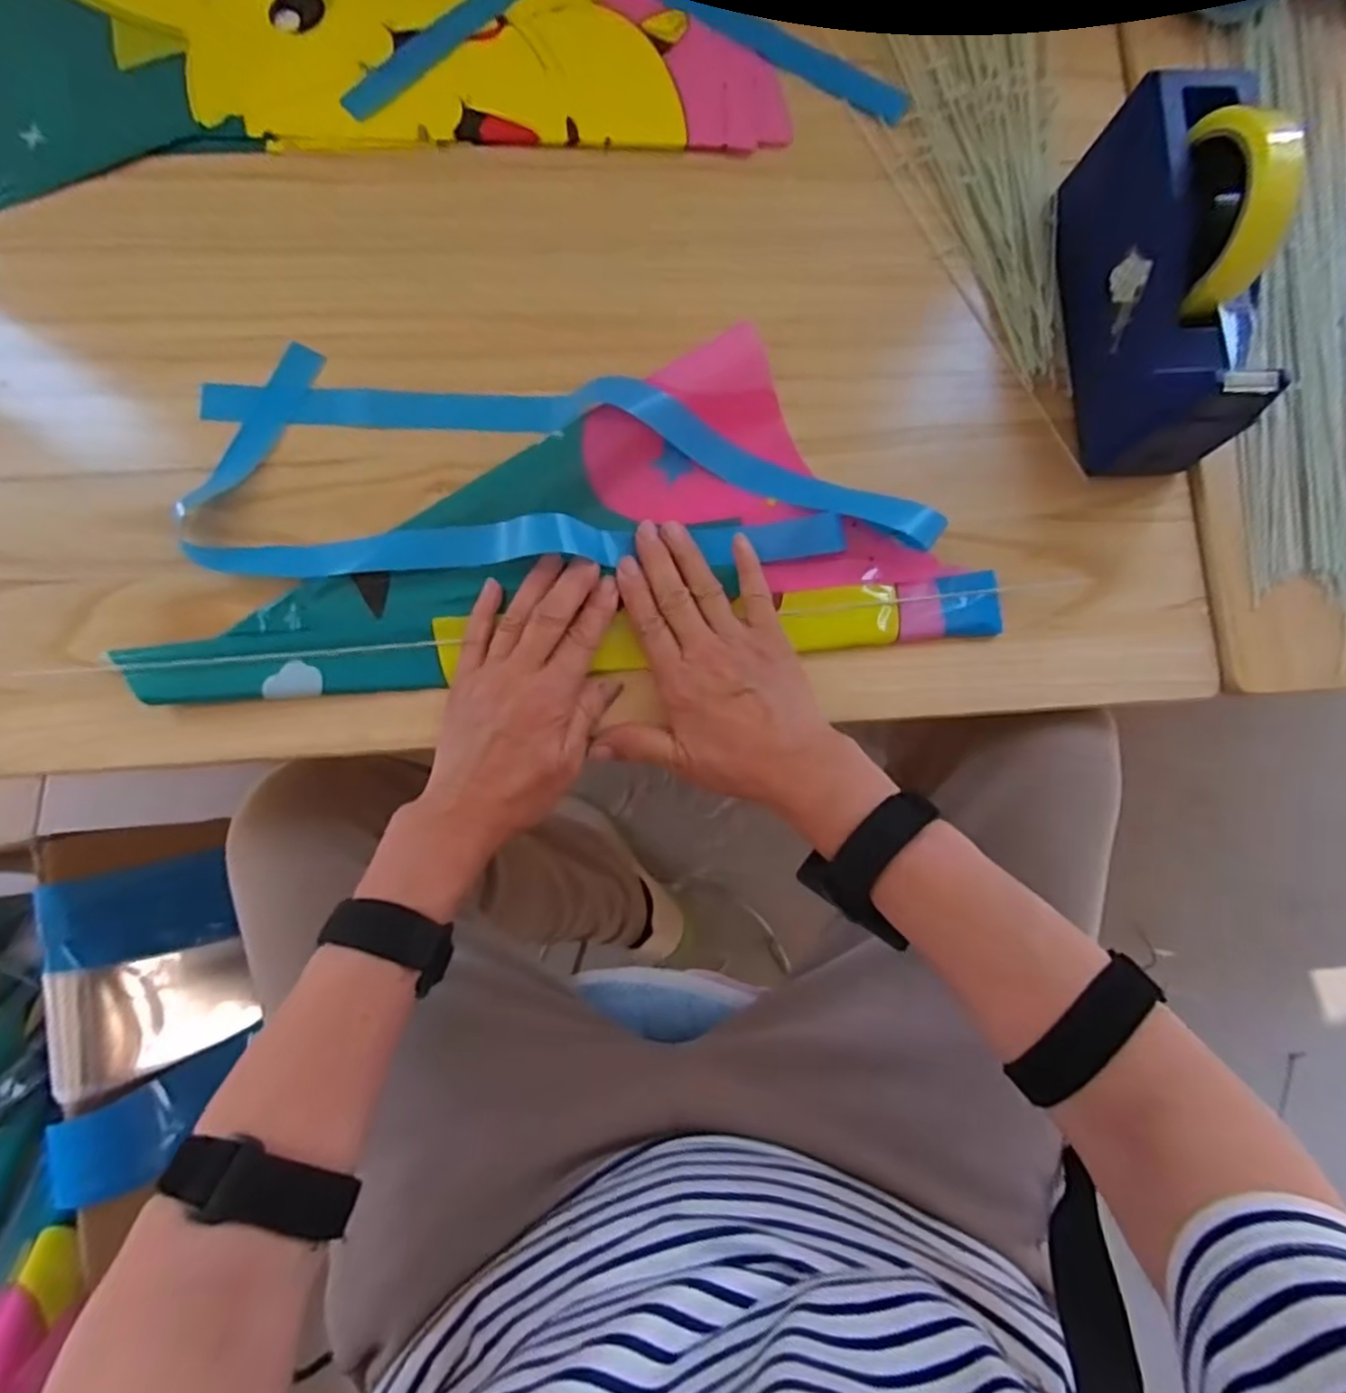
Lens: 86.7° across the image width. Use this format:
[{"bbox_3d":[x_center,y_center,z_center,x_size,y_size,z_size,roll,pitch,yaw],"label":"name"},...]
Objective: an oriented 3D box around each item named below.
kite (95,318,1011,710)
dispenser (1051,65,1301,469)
[{"bbox_3d":[-0.061,-0.116,0.444,0.497,0.032,0.200,-5,84,-3],"label":"kite"},{"bbox_3d":[0.299,-0.251,0.420,0.071,0.118,0.199,-2,83,-3],"label":"dispenser"}]

